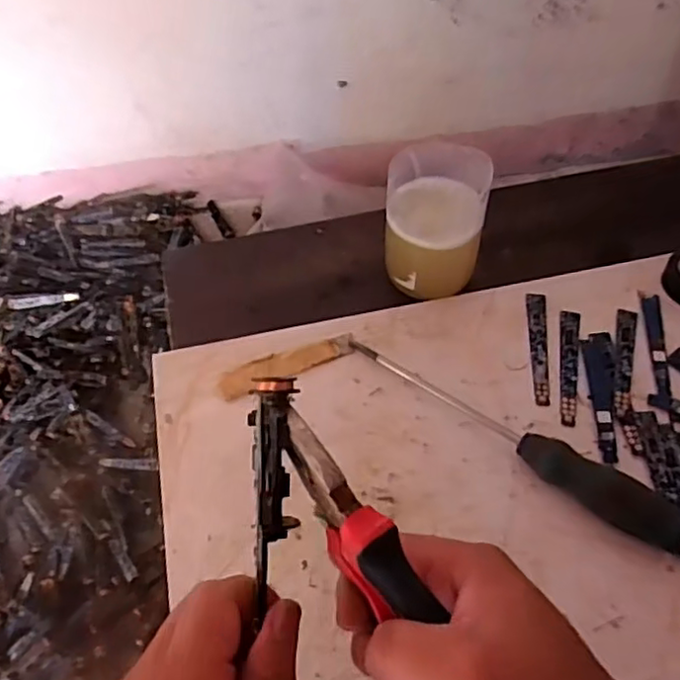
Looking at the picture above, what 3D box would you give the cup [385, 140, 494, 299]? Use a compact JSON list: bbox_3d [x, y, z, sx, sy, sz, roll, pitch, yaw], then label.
[{"bbox_3d":[0.073,-0.096,0.511,0.074,0.095,0.085,-2,56,0],"label":"cup"}]

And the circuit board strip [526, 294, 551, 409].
[{"bbox_3d":[0.150,0.005,0.494,0.015,0.004,0.099,6,56,5],"label":"circuit board strip"}]

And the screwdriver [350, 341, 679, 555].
[{"bbox_3d":[0.110,0.064,0.438,0.250,0.029,0.032,29,61,19],"label":"screwdriver"}]

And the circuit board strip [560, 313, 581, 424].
[{"bbox_3d":[0.170,0.019,0.485,0.015,0.004,0.100,10,56,8],"label":"circuit board strip"}]

